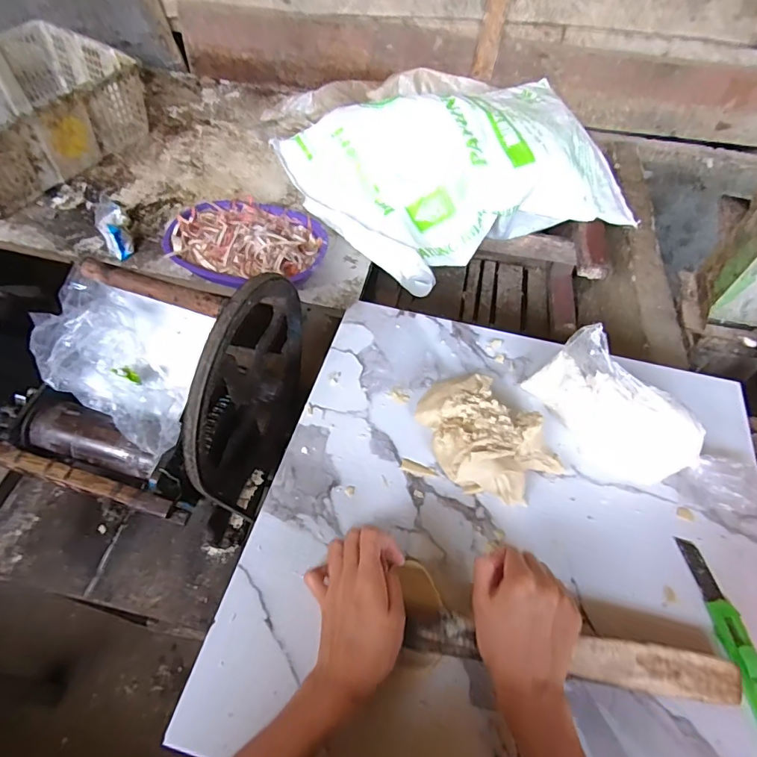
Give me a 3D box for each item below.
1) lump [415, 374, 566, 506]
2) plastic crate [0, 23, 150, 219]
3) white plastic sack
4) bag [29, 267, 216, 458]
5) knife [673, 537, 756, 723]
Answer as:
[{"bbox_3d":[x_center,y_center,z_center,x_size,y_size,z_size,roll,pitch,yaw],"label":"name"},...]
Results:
[{"bbox_3d":[0.114,0.058,0.499,0.117,0.058,0.140,-14,59,-13],"label":"lump"},{"bbox_3d":[-0.813,-0.600,1.072,0.331,0.153,0.471,27,59,13],"label":"plastic crate"},{"bbox_3d":[0.177,-0.428,0.982,0.657,0.188,0.395,-19,60,-17],"label":"white plastic sack"},{"bbox_3d":[-0.273,-0.015,0.513,0.151,0.102,0.182,5,56,-2],"label":"bag"},{"bbox_3d":[0.312,0.238,0.404,0.034,0.018,0.194,1,56,-4],"label":"knife"}]

